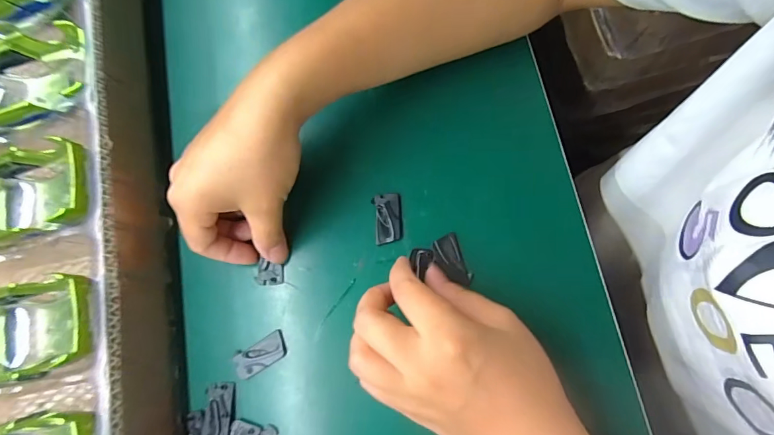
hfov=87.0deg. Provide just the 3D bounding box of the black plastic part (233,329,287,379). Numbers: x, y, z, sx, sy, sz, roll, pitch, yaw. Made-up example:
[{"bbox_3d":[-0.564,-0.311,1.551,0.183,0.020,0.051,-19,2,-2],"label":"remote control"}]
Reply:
[{"bbox_3d":[-0.081,0.088,0.262,0.033,0.004,0.018,-28,76,-1],"label":"black plastic part"}]

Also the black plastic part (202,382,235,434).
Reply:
[{"bbox_3d":[-0.105,0.121,0.253,0.018,0.004,0.034,-3,77,5],"label":"black plastic part"}]

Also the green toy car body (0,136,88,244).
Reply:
[{"bbox_3d":[-0.242,-0.011,0.270,0.134,0.038,0.057,-10,74,21],"label":"green toy car body"}]

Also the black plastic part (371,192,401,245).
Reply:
[{"bbox_3d":[0.001,0.001,0.275,0.019,0.006,0.033,-9,77,4],"label":"black plastic part"}]

